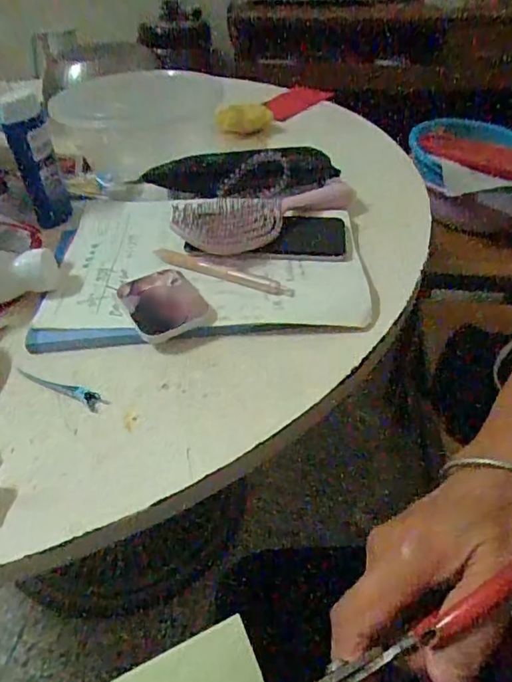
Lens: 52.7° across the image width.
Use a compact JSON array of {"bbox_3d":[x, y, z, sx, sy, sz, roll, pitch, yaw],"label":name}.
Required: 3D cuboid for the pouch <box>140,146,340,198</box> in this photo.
[{"bbox_3d":[-0.019,-0.202,0.614,0.217,0.049,0.054,0,40,5],"label":"pouch"}]

